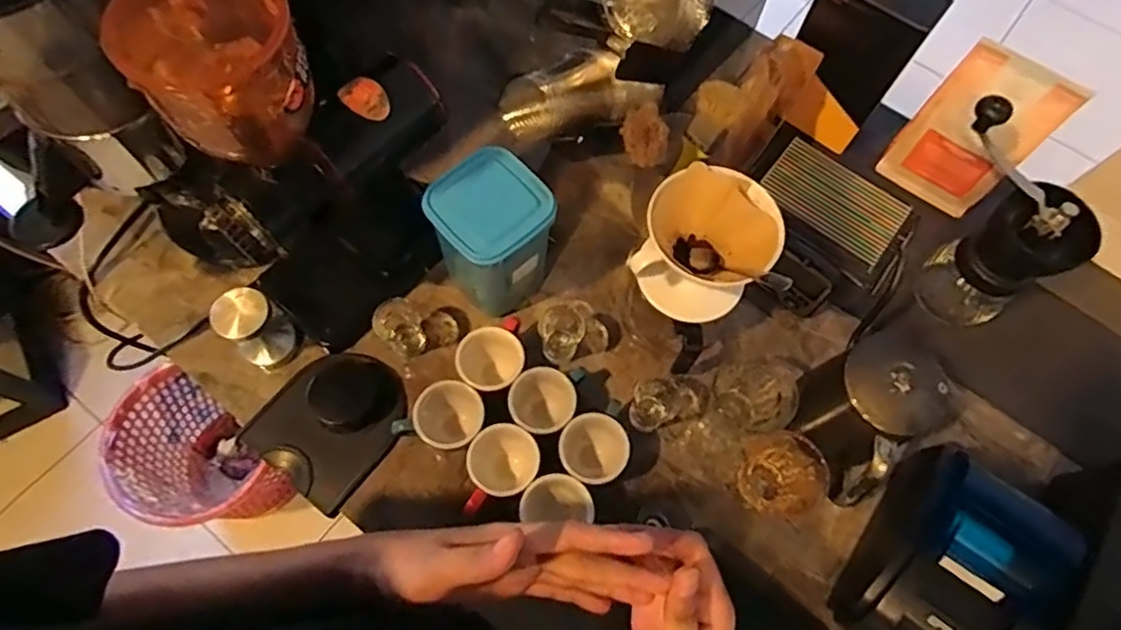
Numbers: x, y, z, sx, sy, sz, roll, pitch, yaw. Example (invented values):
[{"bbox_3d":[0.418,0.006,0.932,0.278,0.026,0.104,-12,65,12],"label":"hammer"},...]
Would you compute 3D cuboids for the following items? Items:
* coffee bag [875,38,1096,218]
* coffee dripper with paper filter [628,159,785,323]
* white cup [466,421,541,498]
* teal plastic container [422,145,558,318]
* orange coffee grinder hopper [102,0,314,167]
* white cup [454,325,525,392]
[{"bbox_3d":[0.457,-0.200,0.700,0.117,0.182,0.040,36,70,12],"label":"coffee bag"},{"bbox_3d":[0.128,-0.062,0.575,0.121,0.101,0.101,10,67,1],"label":"coffee dripper with paper filter"},{"bbox_3d":[-0.052,0.141,0.598,0.063,0.062,0.059,1,67,-3],"label":"white cup"},{"bbox_3d":[-0.065,-0.070,0.631,0.111,0.153,0.102,43,71,14],"label":"teal plastic container"},{"bbox_3d":[-0.223,-0.159,0.418,0.106,0.116,0.090,-32,72,-15],"label":"orange coffee grinder hopper"},{"bbox_3d":[-0.071,0.052,0.638,0.066,0.055,0.065,-11,68,-8],"label":"white cup"}]

